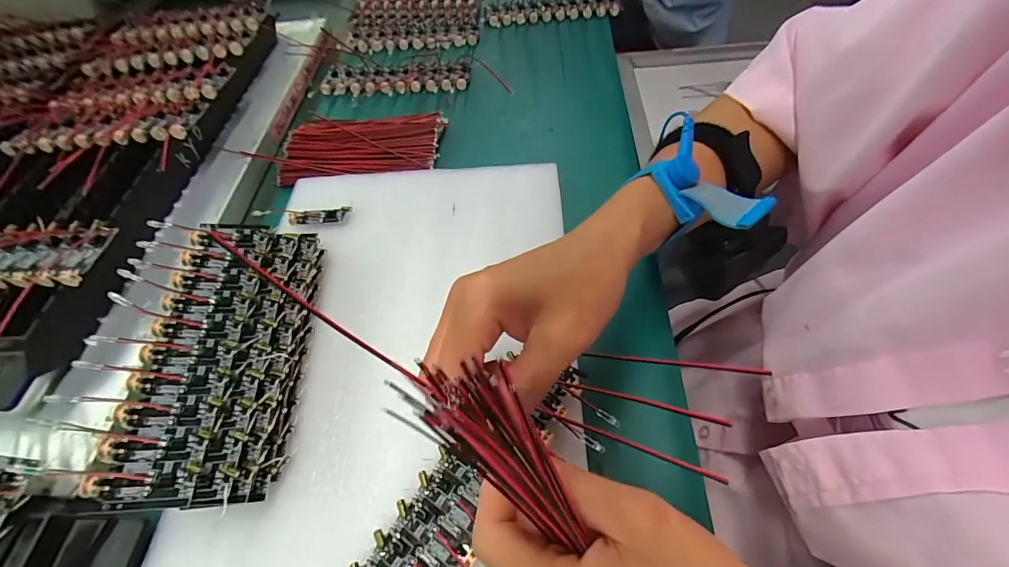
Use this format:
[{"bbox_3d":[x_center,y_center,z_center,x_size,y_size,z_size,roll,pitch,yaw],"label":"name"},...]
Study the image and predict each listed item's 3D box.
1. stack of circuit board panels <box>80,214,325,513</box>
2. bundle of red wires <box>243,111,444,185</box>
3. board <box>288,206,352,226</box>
[{"bbox_3d":[-0.155,0.035,0.244,0.069,0.042,0.169,-6,52,1],"label":"stack of circuit board panels"},{"bbox_3d":[-0.132,-0.124,0.378,0.151,0.011,0.067,-4,55,-1],"label":"bundle of red wires"},{"bbox_3d":[-0.142,-0.052,0.330,0.046,0.005,0.015,-3,55,0],"label":"board"}]

